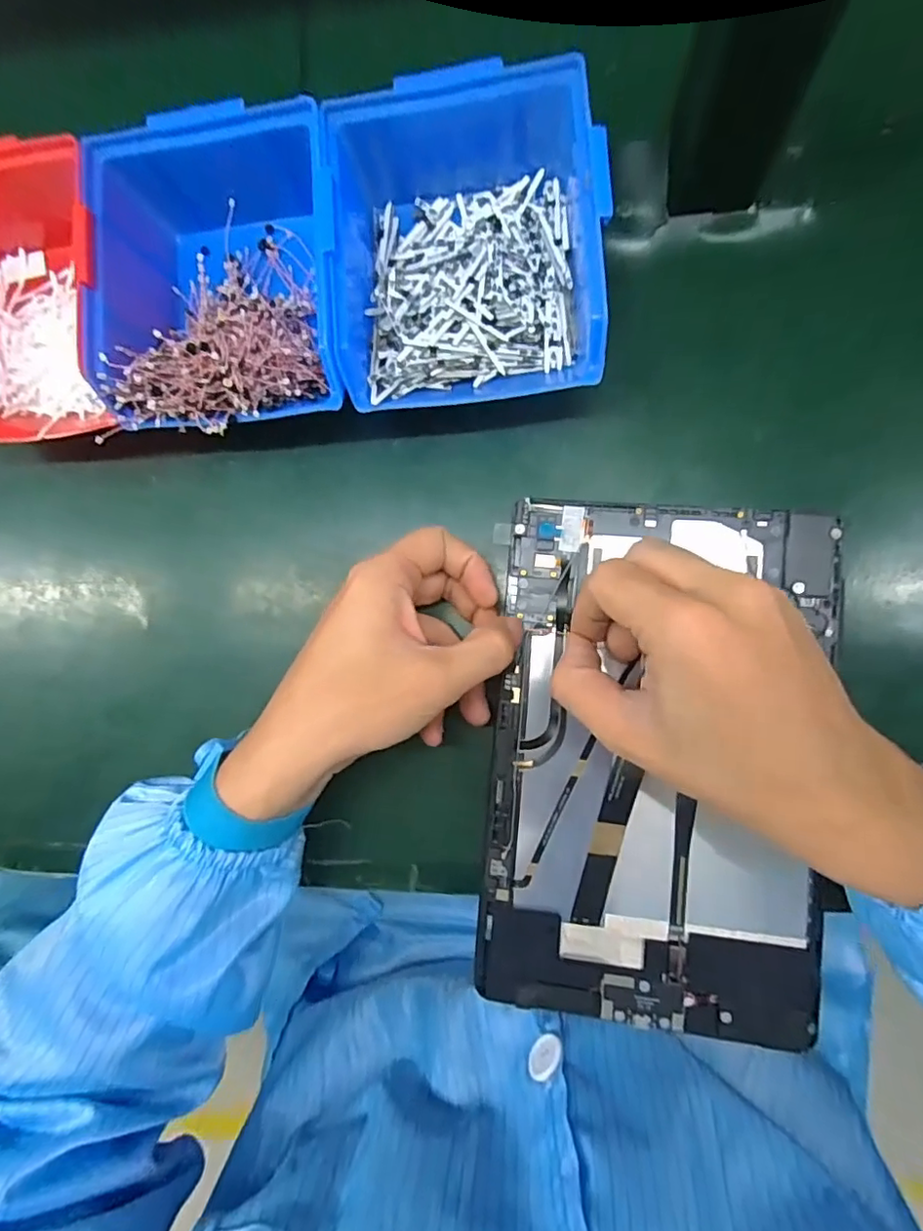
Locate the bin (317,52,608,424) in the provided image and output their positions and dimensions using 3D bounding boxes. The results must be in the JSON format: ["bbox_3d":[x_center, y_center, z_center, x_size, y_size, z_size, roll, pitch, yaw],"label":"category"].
[{"bbox_3d":[0.002,-0.184,0.283,0.125,0.063,0.156,-7,85,6],"label":"bin"}]

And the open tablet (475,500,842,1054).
[{"bbox_3d":[0.090,0.067,0.270,0.148,0.015,0.237,4,90,8],"label":"open tablet"}]

